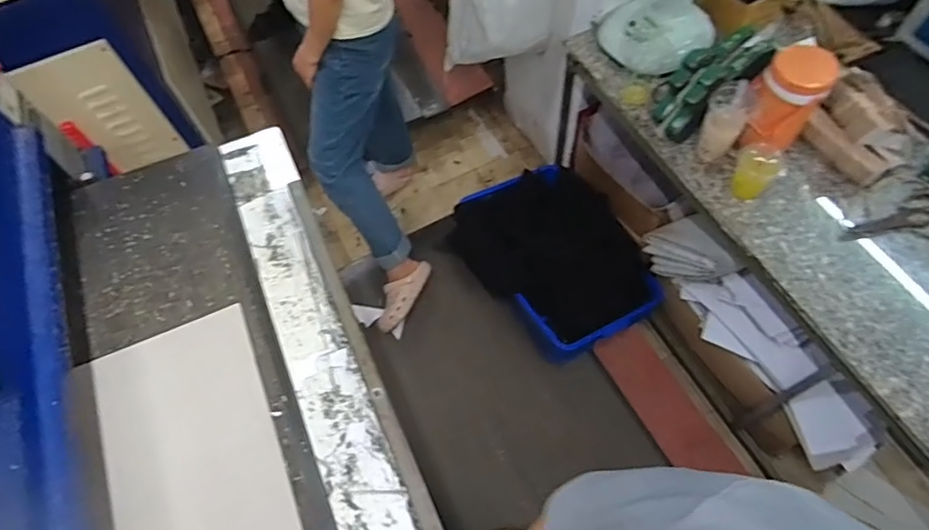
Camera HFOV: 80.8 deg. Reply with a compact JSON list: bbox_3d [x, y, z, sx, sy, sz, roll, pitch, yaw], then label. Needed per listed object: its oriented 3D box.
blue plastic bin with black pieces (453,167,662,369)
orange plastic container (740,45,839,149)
[{"bbox_3d":[0.265,-0.061,1.626,0.464,0.338,0.607,-26,64,-11],"label":"blue plastic bin with black pieces"},{"bbox_3d":[0.682,-0.343,1.181,0.131,0.243,0.153,33,68,19],"label":"orange plastic container"}]

